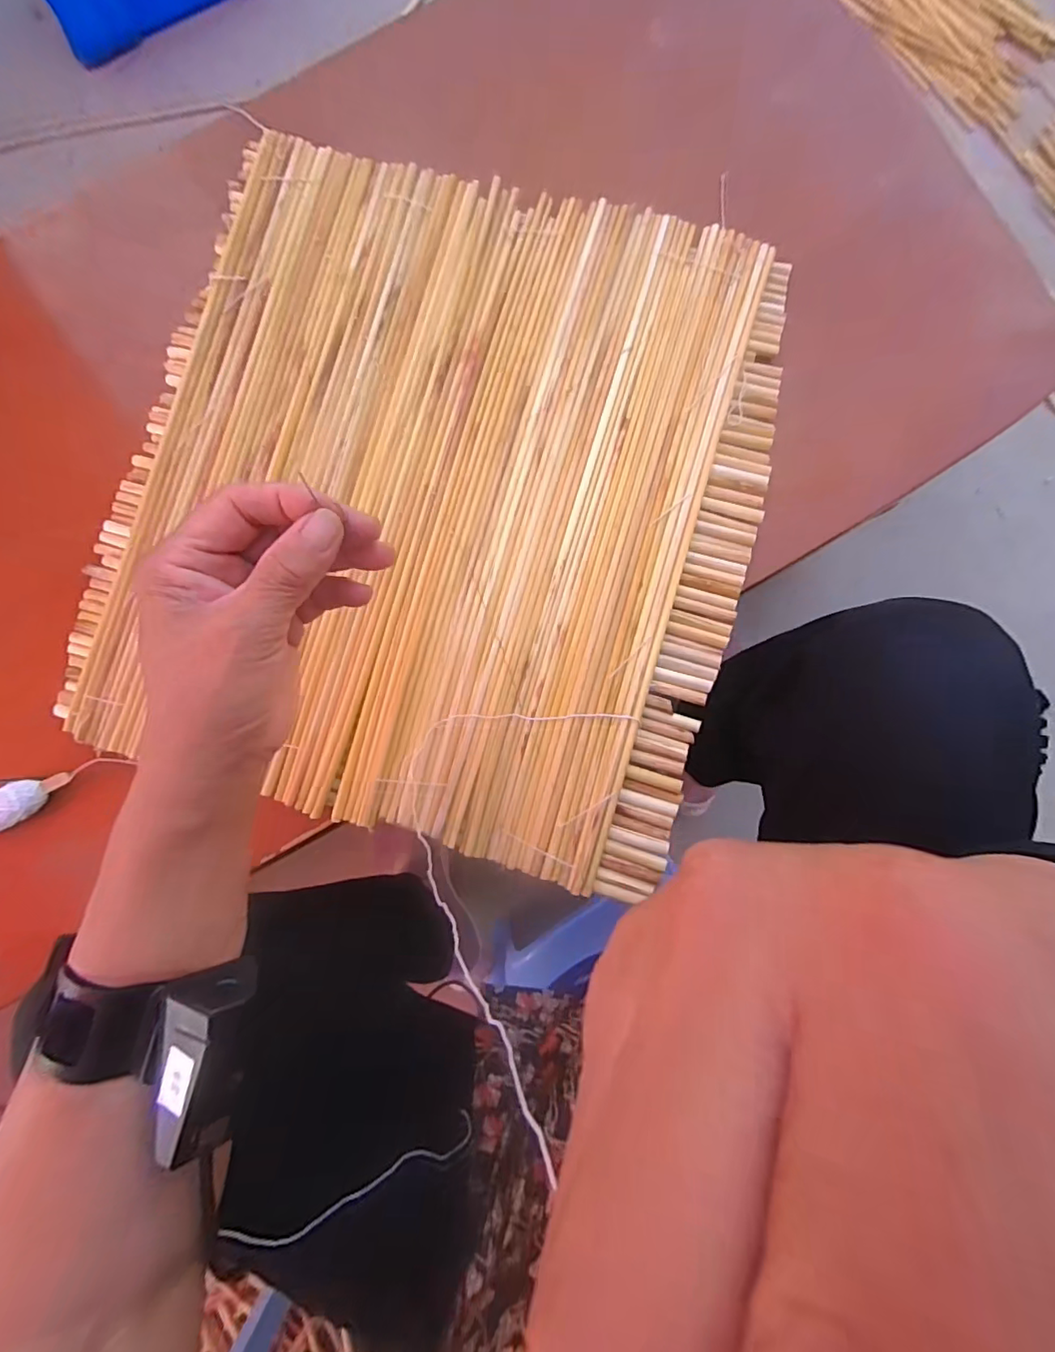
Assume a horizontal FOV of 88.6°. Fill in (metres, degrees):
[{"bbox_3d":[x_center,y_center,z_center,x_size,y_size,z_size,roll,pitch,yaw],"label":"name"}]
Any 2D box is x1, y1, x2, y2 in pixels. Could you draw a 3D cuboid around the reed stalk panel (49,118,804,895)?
[{"bbox_3d":[-0.072,-0.145,0.411,0.468,0.015,0.498,15,83,5],"label":"reed stalk panel"}]

